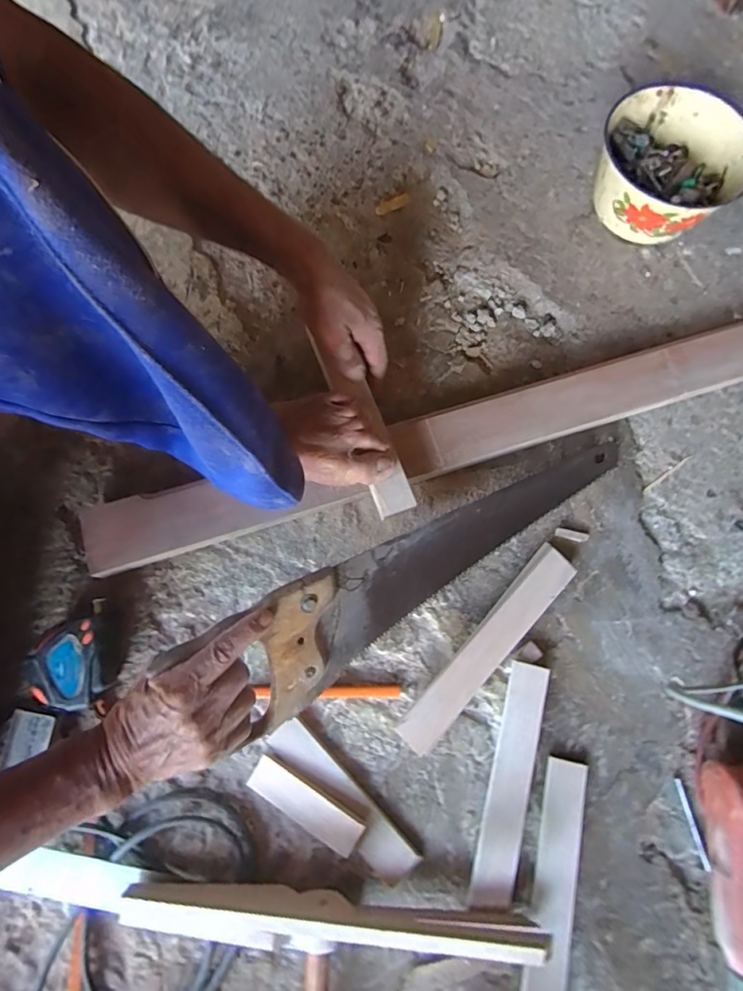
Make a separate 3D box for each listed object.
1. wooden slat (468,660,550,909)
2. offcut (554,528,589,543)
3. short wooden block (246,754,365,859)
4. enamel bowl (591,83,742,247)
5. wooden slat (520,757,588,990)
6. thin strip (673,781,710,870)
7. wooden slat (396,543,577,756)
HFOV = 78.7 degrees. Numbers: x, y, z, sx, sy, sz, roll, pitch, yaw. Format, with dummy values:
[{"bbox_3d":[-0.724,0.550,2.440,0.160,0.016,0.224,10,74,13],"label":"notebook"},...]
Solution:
[{"bbox_3d":[0.137,0.278,0.446,0.038,0.017,0.216,15,78,2],"label":"wooden slat"},{"bbox_3d":[0.226,0.045,0.513,0.037,0.007,0.011,13,77,2],"label":"offcut"},{"bbox_3d":[-0.065,0.301,0.440,0.117,0.019,0.035,29,78,5],"label":"short wooden block"},{"bbox_3d":[0.372,-0.407,0.581,0.174,0.092,0.169,0,77,-1],"label":"enamel bowl"},{"bbox_3d":[0.170,0.383,0.425,0.039,0.014,0.245,14,77,2],"label":"wooden slat"},{"bbox_3d":[0.322,0.330,0.455,0.008,0.004,0.082,-13,78,-4],"label":"thin strip"},{"bbox_3d":[0.122,0.154,0.464,0.039,0.009,0.246,42,76,9],"label":"wooden slat"}]

